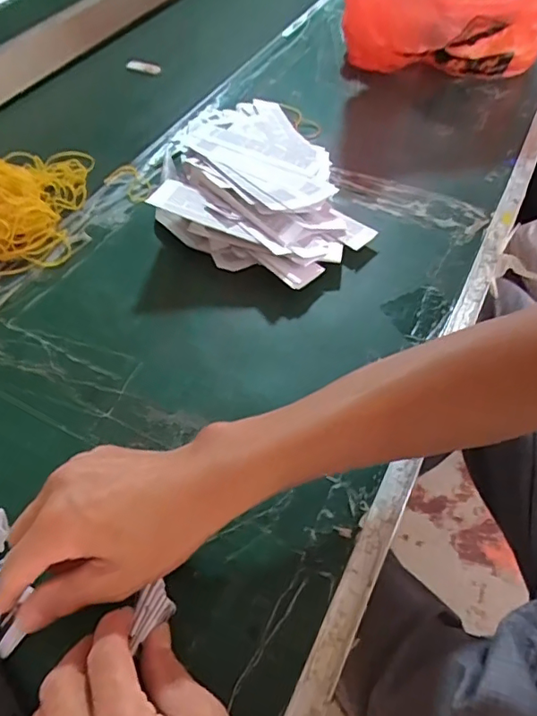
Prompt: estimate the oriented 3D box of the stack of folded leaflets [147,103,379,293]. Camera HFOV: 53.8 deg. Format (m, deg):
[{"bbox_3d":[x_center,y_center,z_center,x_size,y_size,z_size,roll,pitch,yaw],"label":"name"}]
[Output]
[{"bbox_3d":[-0.022,-0.191,0.561,0.201,0.049,0.310,-14,55,-10],"label":"stack of folded leaflets"}]

